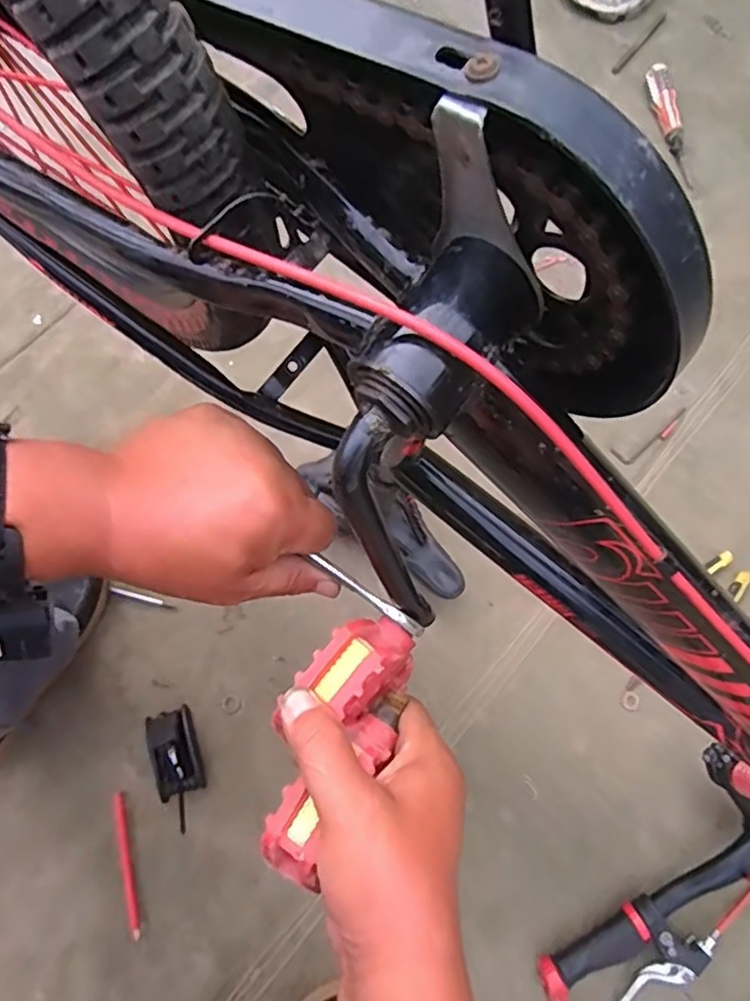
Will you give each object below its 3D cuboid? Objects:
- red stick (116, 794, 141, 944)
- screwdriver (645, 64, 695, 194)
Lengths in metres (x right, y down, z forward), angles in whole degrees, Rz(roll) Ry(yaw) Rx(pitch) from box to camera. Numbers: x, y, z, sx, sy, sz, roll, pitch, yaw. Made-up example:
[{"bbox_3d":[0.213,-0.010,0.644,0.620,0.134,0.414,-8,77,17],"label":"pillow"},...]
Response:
[{"bbox_3d":[-0.253,0.372,0.666,0.012,0.005,0.138,-11,77,-3],"label":"red stick"},{"bbox_3d":[0.410,-0.521,0.912,0.031,0.029,0.186,-7,77,-2],"label":"screwdriver"}]

